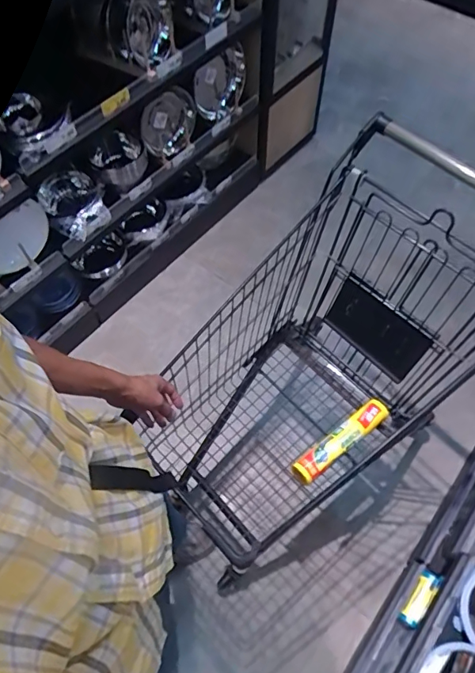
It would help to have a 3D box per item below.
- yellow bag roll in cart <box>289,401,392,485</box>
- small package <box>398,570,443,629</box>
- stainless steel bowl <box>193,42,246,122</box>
[{"bbox_3d":[0.231,0.236,1.057,0.270,0.059,0.055,-35,67,-17],"label":"yellow bag roll in cart"},{"bbox_3d":[0.446,0.634,1.134,0.040,0.047,0.142,37,68,19],"label":"small package"},{"bbox_3d":[-0.063,-0.828,1.539,0.079,0.181,0.188,38,68,19],"label":"stainless steel bowl"}]

